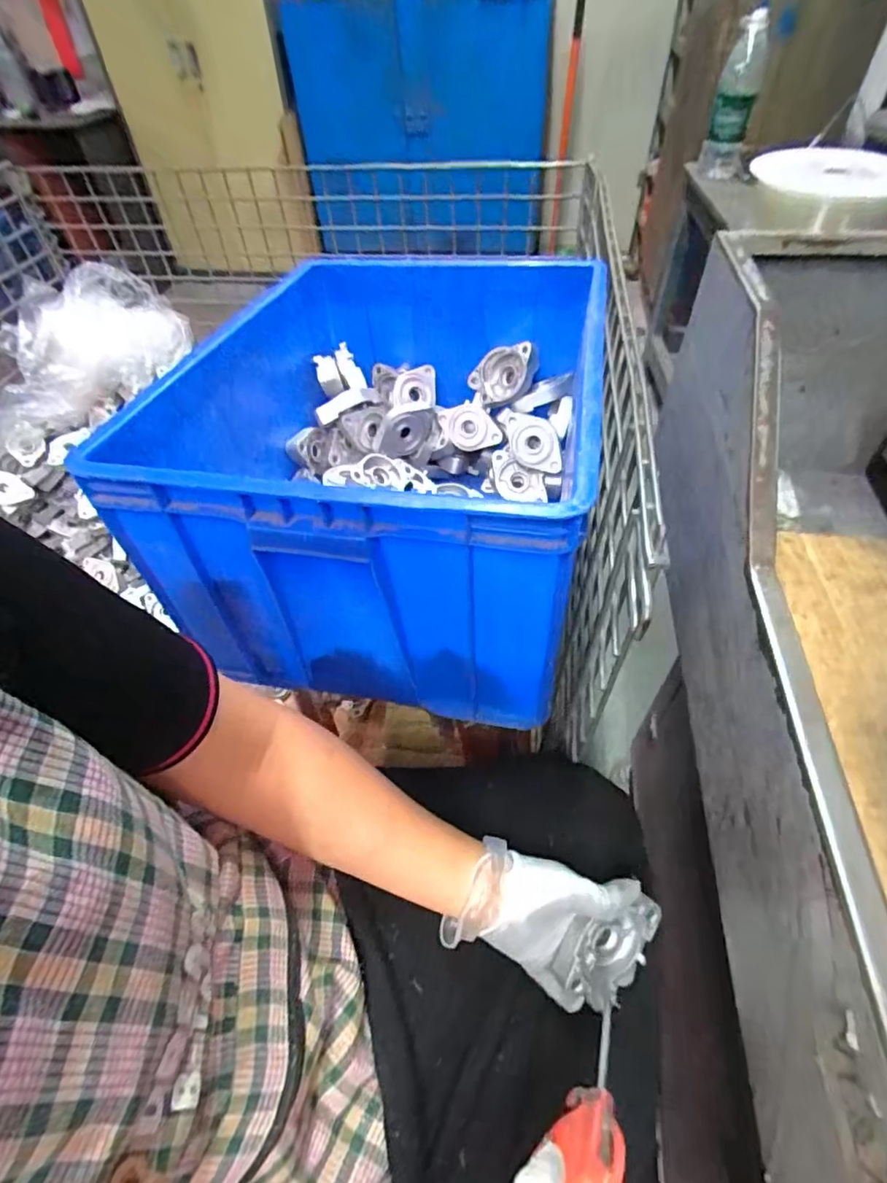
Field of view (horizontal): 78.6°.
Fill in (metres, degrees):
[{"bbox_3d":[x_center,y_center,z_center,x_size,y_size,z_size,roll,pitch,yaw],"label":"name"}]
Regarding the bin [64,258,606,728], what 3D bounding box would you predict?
[{"bbox_3d":[-0.055,-0.178,0.638,0.413,0.269,0.537,7,51,8],"label":"bin"}]

